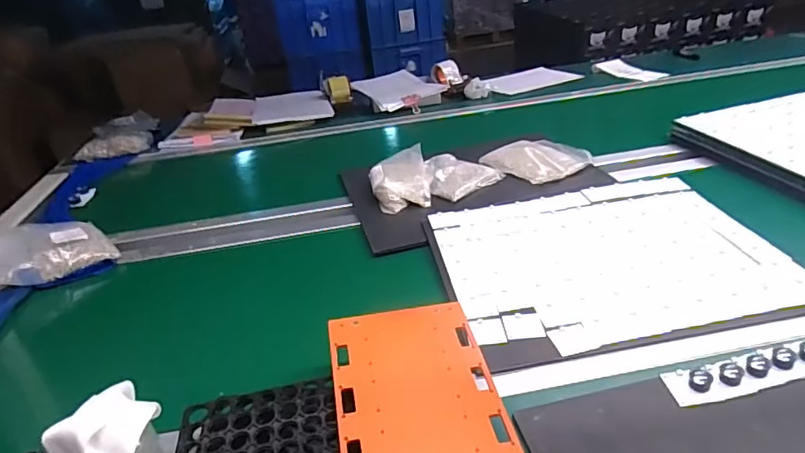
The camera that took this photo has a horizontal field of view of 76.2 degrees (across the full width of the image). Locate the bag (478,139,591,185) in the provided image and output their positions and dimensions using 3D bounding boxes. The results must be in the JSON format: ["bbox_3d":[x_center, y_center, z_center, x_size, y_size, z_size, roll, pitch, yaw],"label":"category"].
[{"bbox_3d":[0.270,-0.141,1.043,0.155,0.026,0.175,-24,34,-27],"label":"bag"}]

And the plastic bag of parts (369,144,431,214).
[{"bbox_3d":[-0.005,-0.094,1.018,0.118,0.053,0.171,-7,30,-1],"label":"plastic bag of parts"}]

